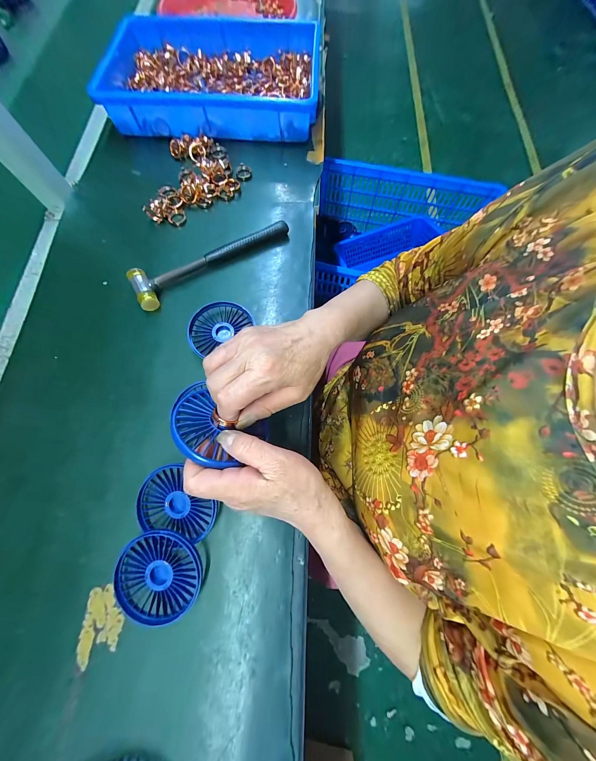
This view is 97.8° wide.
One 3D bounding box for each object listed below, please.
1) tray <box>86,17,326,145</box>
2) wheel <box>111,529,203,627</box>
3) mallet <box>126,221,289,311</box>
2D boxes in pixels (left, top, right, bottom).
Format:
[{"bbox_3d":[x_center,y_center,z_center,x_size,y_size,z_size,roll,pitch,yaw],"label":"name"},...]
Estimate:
[{"bbox_3d":[-0.148,-0.545,0.467,0.350,0.066,0.243,4,74,0],"label":"tray"},{"bbox_3d":[-0.148,0.202,0.270,0.090,0.024,0.085,0,74,-1],"label":"wheel"},{"bbox_3d":[-0.124,-0.181,0.383,0.237,0.022,0.059,-30,76,-9],"label":"mallet"}]

